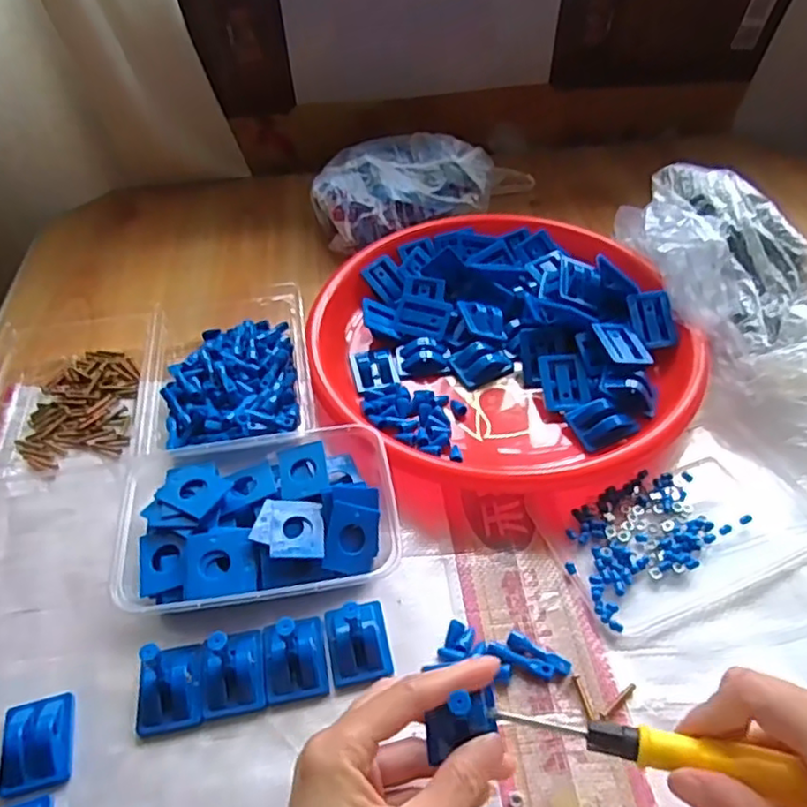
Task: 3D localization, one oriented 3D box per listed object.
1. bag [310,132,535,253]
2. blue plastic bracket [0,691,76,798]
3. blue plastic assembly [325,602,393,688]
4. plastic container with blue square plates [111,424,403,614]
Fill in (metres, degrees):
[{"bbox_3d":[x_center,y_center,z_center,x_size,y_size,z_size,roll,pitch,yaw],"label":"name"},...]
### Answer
[{"bbox_3d":[0.018,-0.221,0.655,0.236,0.058,0.113,-24,50,-17],"label":"bag"},{"bbox_3d":[-0.192,0.175,0.339,0.034,0.013,0.045,-13,47,-8],"label":"blue plastic bracket"},{"bbox_3d":[-0.026,0.132,0.369,0.034,0.020,0.045,-11,47,-6],"label":"blue plastic assembly"},{"bbox_3d":[-0.091,0.072,0.415,0.166,0.034,0.126,-9,47,-5],"label":"plastic container with blue square plates"}]

